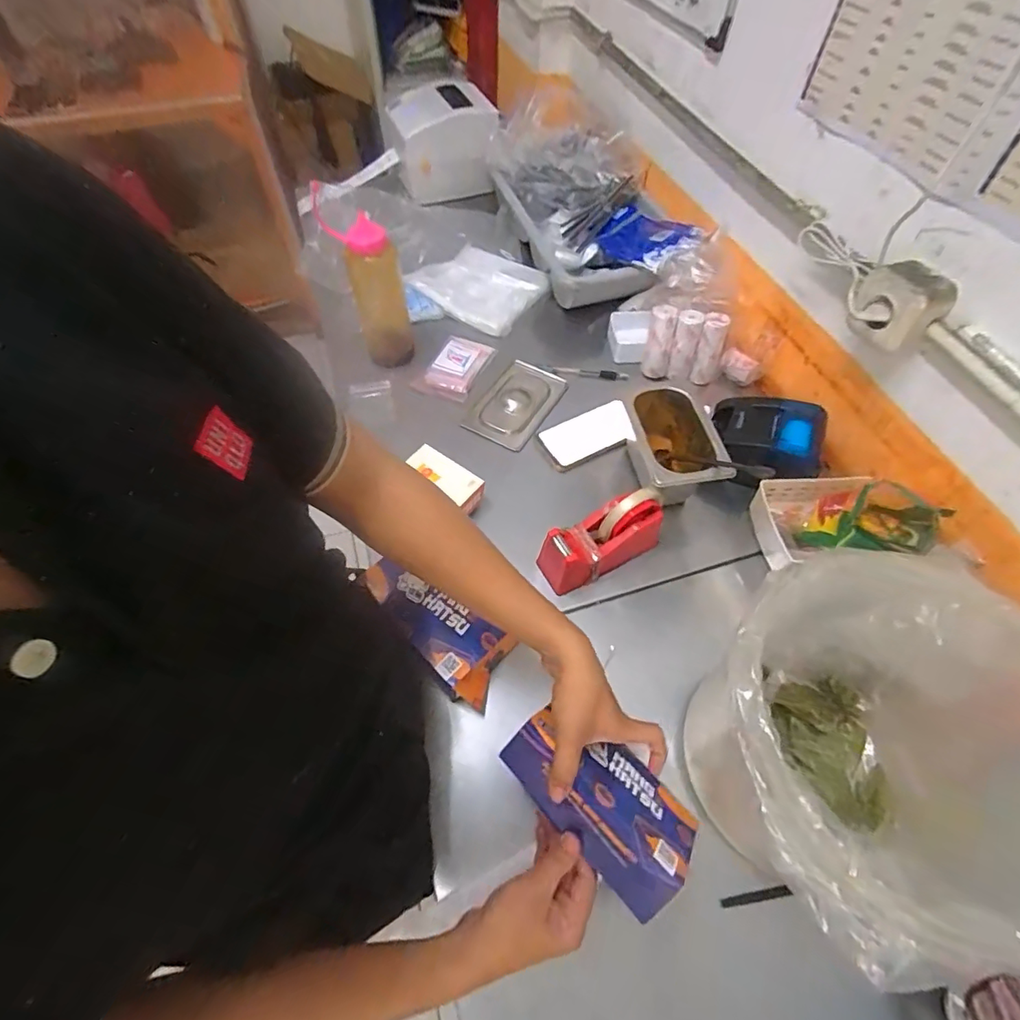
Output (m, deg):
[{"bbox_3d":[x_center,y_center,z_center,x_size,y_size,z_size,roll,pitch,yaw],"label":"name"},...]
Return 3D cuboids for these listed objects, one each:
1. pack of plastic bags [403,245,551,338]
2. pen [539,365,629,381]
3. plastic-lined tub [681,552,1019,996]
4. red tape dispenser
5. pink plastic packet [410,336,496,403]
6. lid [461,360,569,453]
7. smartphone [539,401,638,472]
[{"bbox_3d":[-0.057,-0.448,1.021,0.240,0.030,0.207,33,62,18],"label":"pack of plastic bags"},{"bbox_3d":[0.130,-0.244,0.910,0.156,0.015,0.015,8,57,4],"label":"pen"},{"bbox_3d":[0.280,0.214,0.452,0.259,0.237,0.230,-30,63,-19],"label":"plastic-lined tub"},{"bbox_3d":[0.116,0.039,0.667,0.172,0.091,0.065,-25,61,-16],"label":"red tape dispenser"},{"bbox_3d":[-0.096,-0.252,0.899,0.093,0.009,0.154,19,59,11],"label":"pink plastic packet"},{"bbox_3d":[0.013,-0.182,0.859,0.113,0.008,0.183,27,60,15],"label":"lid"},{"bbox_3d":[0.122,-0.117,0.812,0.143,0.008,0.077,-24,80,-2],"label":"smartphone"}]

